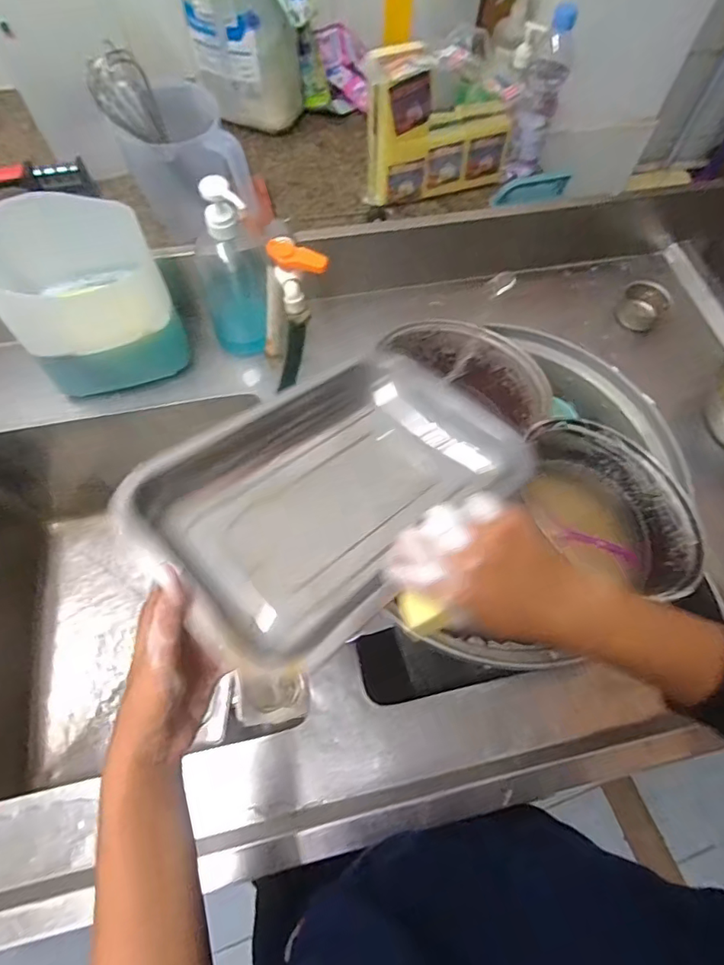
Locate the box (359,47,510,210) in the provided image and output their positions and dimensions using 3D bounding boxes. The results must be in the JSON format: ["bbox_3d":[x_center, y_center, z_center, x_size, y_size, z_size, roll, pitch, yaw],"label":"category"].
[{"bbox_3d":[0.126,-0.582,0.822,0.236,0.206,0.081,-19,67,-11],"label":"box"}]

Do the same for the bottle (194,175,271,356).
[{"bbox_3d":[-0.168,-0.268,0.665,0.086,0.242,0.062,-17,66,-10],"label":"bottle"}]

